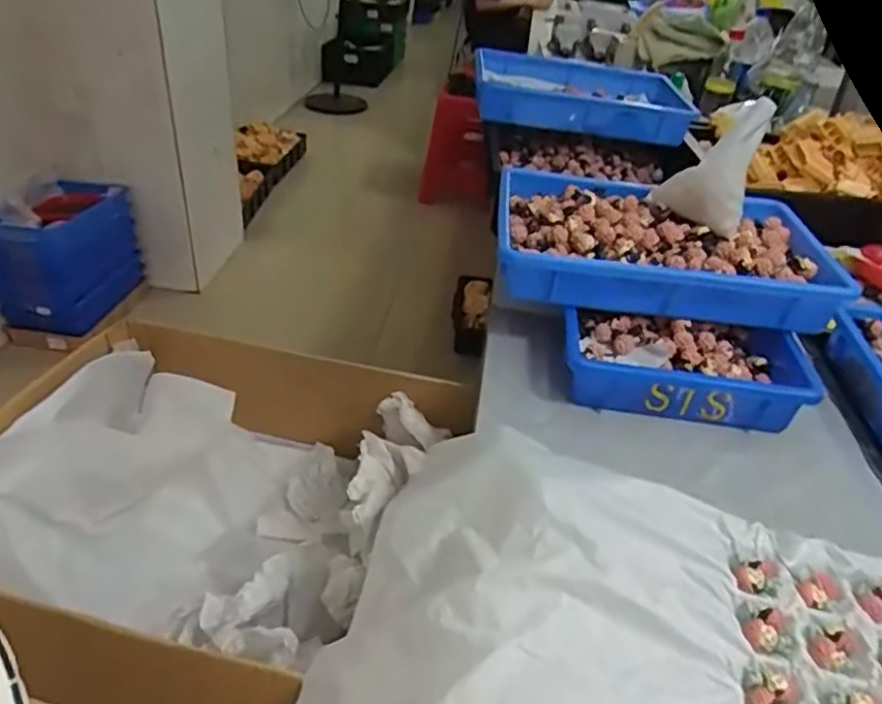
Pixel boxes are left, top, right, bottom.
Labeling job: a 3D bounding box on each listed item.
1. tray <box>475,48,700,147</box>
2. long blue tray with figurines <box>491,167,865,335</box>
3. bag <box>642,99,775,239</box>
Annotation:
[{"bbox_3d":[0.254,-0.485,1.204,0.366,0.069,0.320,7,37,1],"label":"tray"},{"bbox_3d":[0.254,-0.135,0.776,0.372,0.062,0.274,5,37,-1],"label":"long blue tray with figurines"},{"bbox_3d":[0.299,-0.205,0.719,0.092,0.141,0.052,7,37,2],"label":"bag"}]

